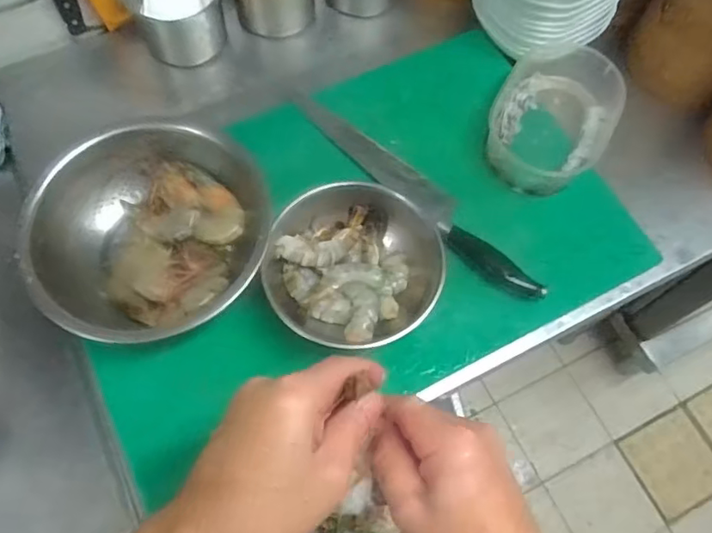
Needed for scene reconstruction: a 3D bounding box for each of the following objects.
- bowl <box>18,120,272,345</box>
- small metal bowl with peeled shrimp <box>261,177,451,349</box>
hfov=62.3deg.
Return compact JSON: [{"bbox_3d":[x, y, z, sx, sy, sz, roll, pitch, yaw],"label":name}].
[{"bbox_3d":[-0.203,-0.033,0.588,0.220,0.073,0.206,0,66,1],"label":"bowl"},{"bbox_3d":[-0.012,-0.007,0.590,0.157,0.080,0.173,-33,71,-14],"label":"small metal bowl with peeled shrimp"}]

